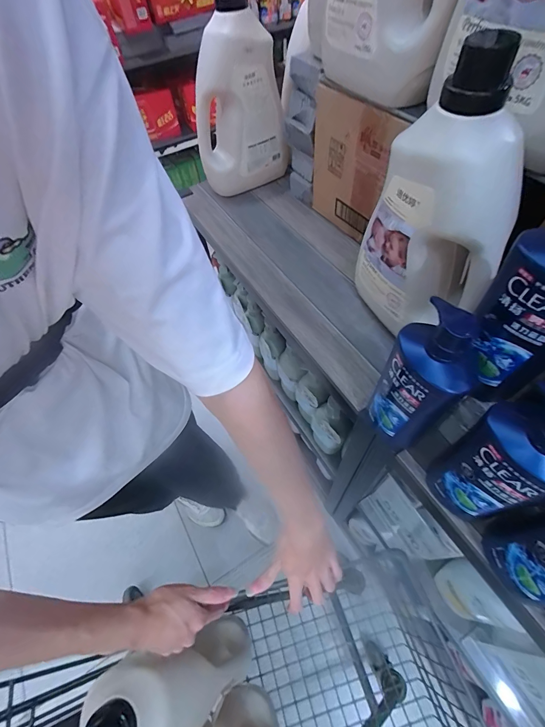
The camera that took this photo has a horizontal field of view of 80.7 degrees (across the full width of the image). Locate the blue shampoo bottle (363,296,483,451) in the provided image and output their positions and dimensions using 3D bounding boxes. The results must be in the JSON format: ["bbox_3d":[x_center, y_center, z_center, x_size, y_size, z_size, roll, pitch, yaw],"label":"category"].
[{"bbox_3d":[0.164,0.027,0.375,0.075,0.226,0.077,23,62,19],"label":"blue shampoo bottle"}]

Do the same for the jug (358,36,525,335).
[{"bbox_3d":[0.215,-0.169,0.419,0.094,0.342,0.191,-36,74,-22],"label":"jug"}]

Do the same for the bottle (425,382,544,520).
[{"bbox_3d":[0.228,0.105,0.323,0.053,0.212,0.079,-24,58,-11],"label":"bottle"}]

